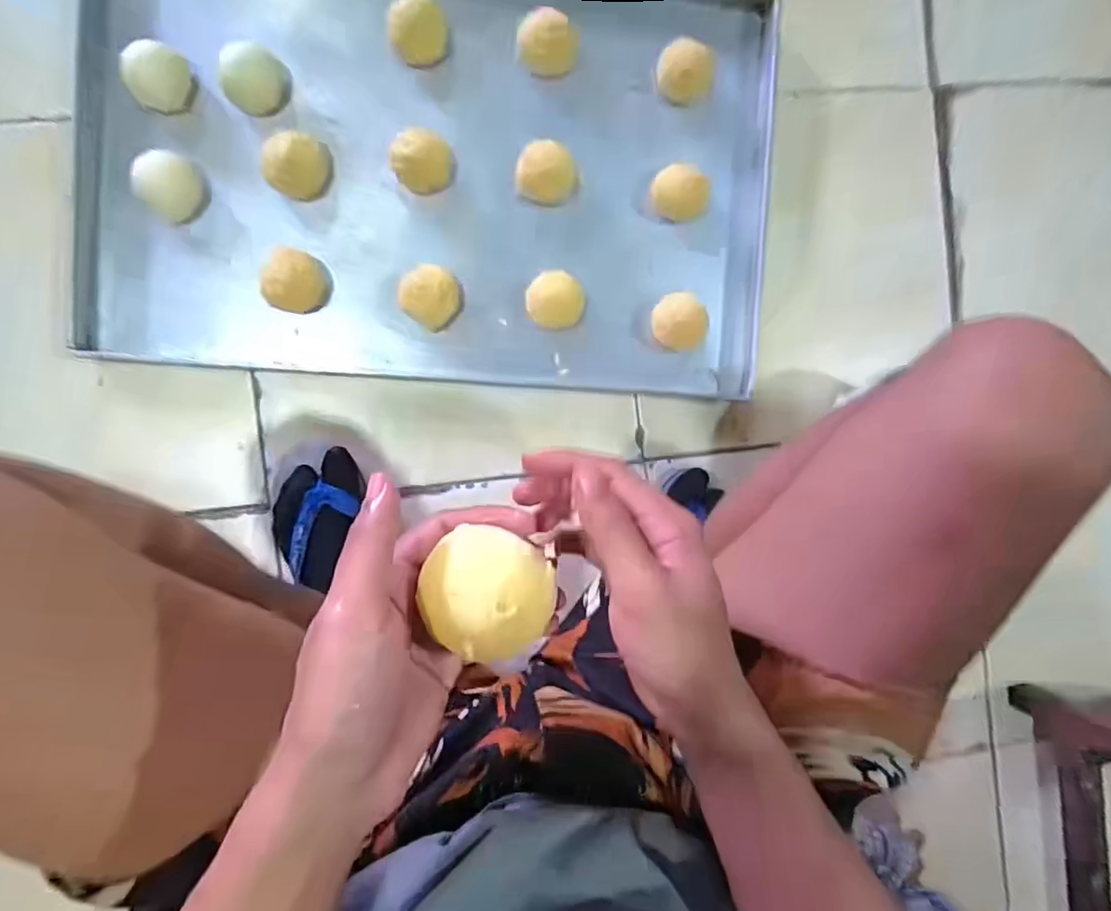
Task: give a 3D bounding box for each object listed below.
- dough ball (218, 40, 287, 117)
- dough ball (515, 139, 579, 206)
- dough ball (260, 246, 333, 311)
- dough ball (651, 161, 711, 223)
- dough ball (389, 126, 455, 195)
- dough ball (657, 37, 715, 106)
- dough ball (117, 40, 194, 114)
[{"bbox_3d":[-0.305,-0.380,0.599,0.063,0.043,0.061,-36,95,-5],"label":"dough ball"},{"bbox_3d":[-0.008,-0.299,0.631,0.065,0.036,0.052,6,90,-7],"label":"dough ball"},{"bbox_3d":[-0.258,-0.174,0.593,0.056,0.052,0.063,24,88,-7],"label":"dough ball"},{"bbox_3d":[0.135,-0.283,0.644,0.060,0.050,0.058,-9,92,-7],"label":"dough ball"},{"bbox_3d":[-0.138,-0.308,0.618,0.064,0.037,0.060,-35,95,-5],"label":"dough ball"},{"bbox_3d":[0.142,-0.419,0.649,0.062,0.032,0.059,0,91,-7],"label":"dough ball"},{"bbox_3d":[-0.399,-0.381,0.594,0.052,0.027,0.057,0,91,-7],"label":"dough ball"}]

